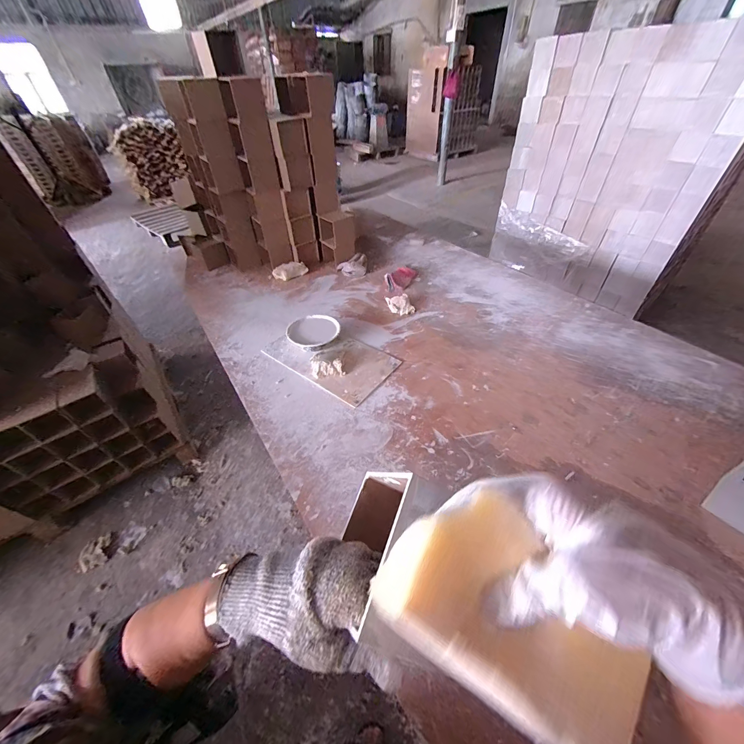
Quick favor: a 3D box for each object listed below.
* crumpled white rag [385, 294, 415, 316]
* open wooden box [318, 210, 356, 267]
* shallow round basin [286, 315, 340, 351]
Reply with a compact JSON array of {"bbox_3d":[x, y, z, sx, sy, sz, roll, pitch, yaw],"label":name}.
[{"bbox_3d":[0.110,-0.258,1.200,0.090,0.034,0.094,-11,46,-8],"label":"crumpled white rag"},{"bbox_3d":[-0.157,-0.600,1.419,0.123,0.201,0.133,-30,49,-25],"label":"open wooden box"},{"bbox_3d":[-0.196,-0.125,1.063,0.161,0.063,0.143,-22,47,-19],"label":"shallow round basin"}]

